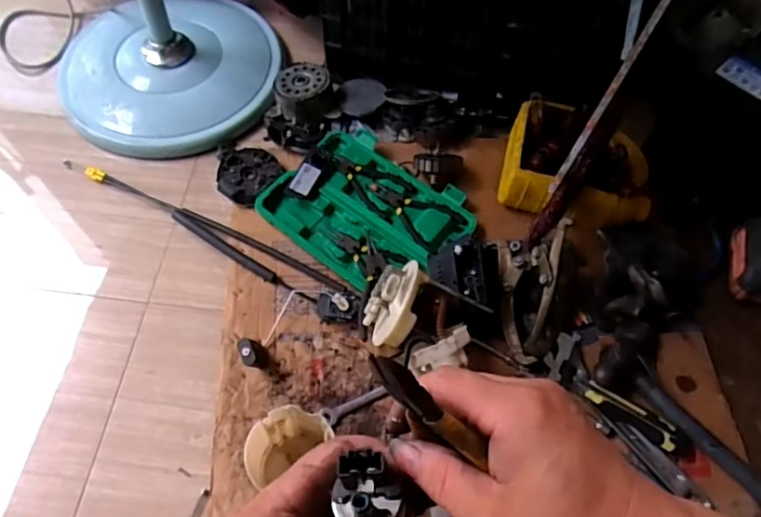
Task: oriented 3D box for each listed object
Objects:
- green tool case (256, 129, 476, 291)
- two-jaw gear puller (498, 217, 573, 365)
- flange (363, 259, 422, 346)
[{"bbox_3d":[-0.019,-0.079,0.876,0.289,0.034,0.227,37,67,16],"label":"green tool case"},{"bbox_3d":[0.201,0.041,0.784,0.079,0.087,0.191,14,63,6],"label":"two-jaw gear puller"},{"bbox_3d":[0.014,0.065,0.743,0.067,0.120,0.115,11,62,3],"label":"flange"}]

